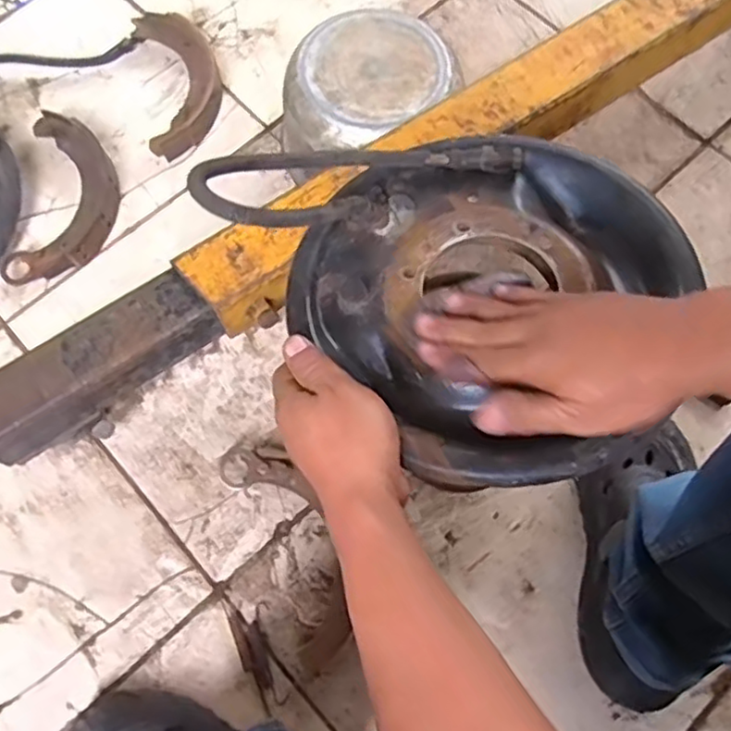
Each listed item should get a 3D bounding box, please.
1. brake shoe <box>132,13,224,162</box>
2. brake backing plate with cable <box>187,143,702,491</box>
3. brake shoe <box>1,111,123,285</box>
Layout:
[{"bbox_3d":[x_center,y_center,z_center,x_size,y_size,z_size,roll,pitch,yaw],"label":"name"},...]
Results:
[{"bbox_3d":[-0.243,-0.373,0.879,0.103,0.033,0.219,-9,73,-4],"label":"brake shoe"},{"bbox_3d":[0.076,-0.072,0.435,0.247,0.089,0.287,-38,77,-11],"label":"brake backing plate with cable"},{"bbox_3d":[-0.370,-0.206,0.831,0.121,0.030,0.227,4,73,0],"label":"brake shoe"}]

